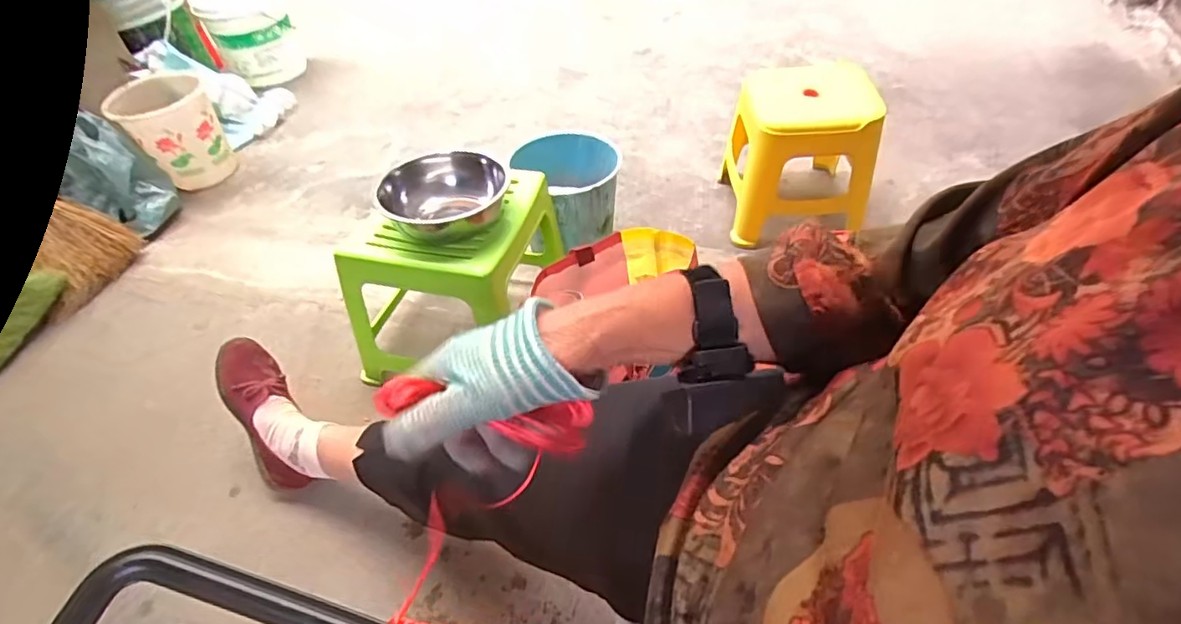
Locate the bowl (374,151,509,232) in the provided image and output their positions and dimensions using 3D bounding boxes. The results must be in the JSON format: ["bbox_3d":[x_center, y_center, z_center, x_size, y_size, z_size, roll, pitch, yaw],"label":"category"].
[{"bbox_3d":[-0.229,-0.179,0.901,0.178,0.080,0.191,-2,48,2],"label":"bowl"}]

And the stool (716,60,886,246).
[{"bbox_3d":[0.431,-0.334,1.208,0.250,0.289,0.237,0,48,4],"label":"stool"}]

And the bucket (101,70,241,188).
[{"bbox_3d":[-1.082,-0.471,1.519,0.226,0.245,0.193,-37,56,-26],"label":"bucket"}]

